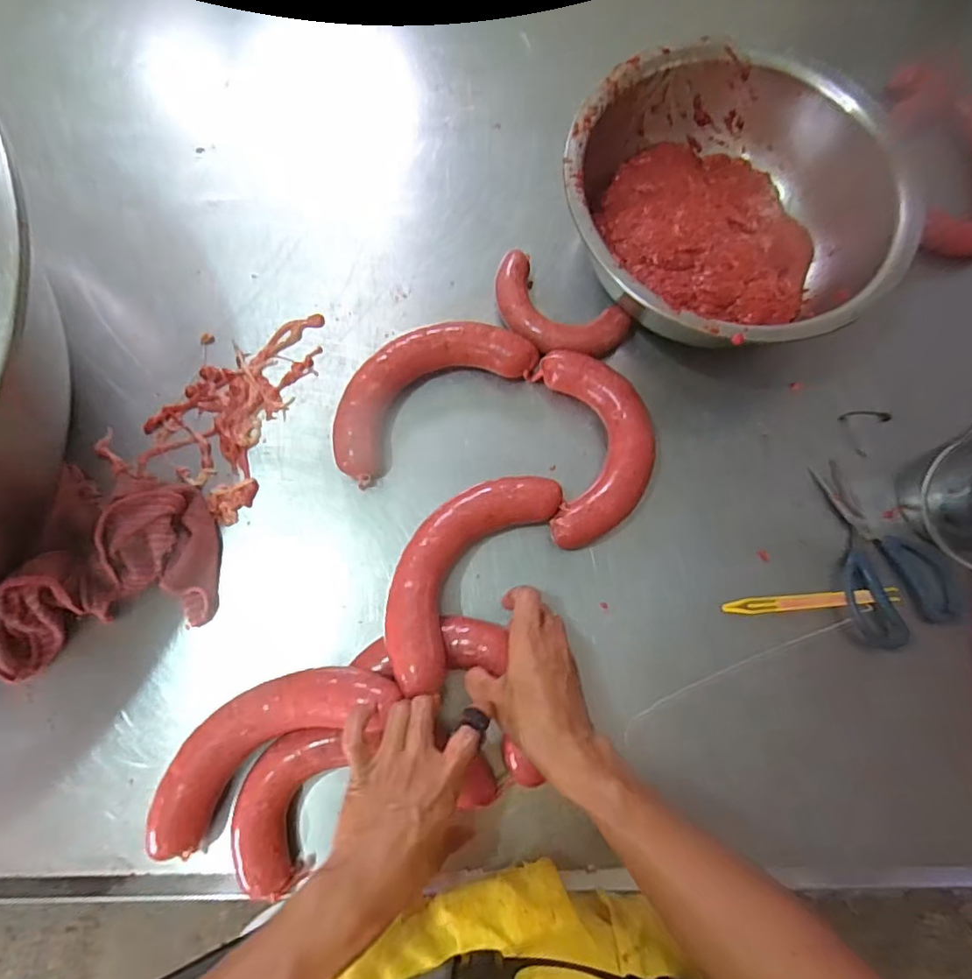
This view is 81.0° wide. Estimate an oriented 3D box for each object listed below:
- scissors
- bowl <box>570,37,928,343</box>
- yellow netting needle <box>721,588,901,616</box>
[{"bbox_3d":[0.403,0.062,0.580,0.105,0.021,0.187,-9,77,-4],"label":"scissors"},{"bbox_3d":[0.239,-0.278,0.595,0.320,0.132,0.302,0,76,-1],"label":"bowl"},{"bbox_3d":[0.323,0.111,0.565,0.177,0.011,0.016,-5,77,-3],"label":"yellow netting needle"}]

